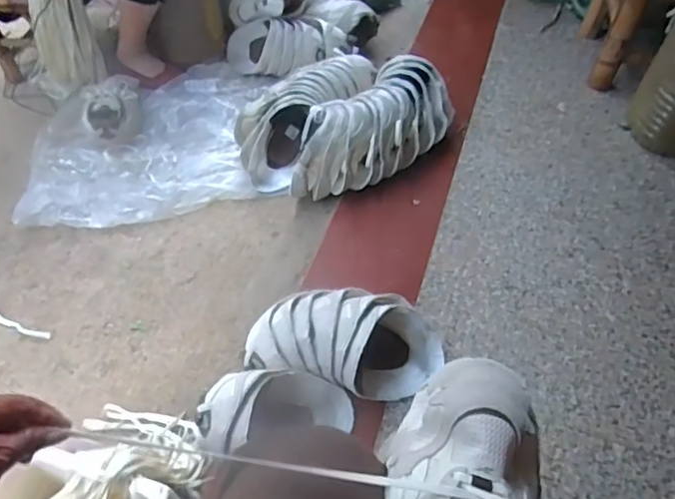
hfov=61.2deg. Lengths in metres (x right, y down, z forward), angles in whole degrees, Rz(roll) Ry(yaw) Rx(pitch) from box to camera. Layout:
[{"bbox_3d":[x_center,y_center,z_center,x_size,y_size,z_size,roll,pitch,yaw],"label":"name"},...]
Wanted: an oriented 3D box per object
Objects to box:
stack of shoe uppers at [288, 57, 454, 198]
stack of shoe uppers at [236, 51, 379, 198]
[{"bbox_3d":[0.074,-0.277,1.270,0.436,0.110,0.217,-32,61,-26],"label":"stack of shoe uppers"},{"bbox_3d":[-0.082,-0.323,1.352,0.181,0.120,0.414,29,59,23],"label":"stack of shoe uppers"}]

